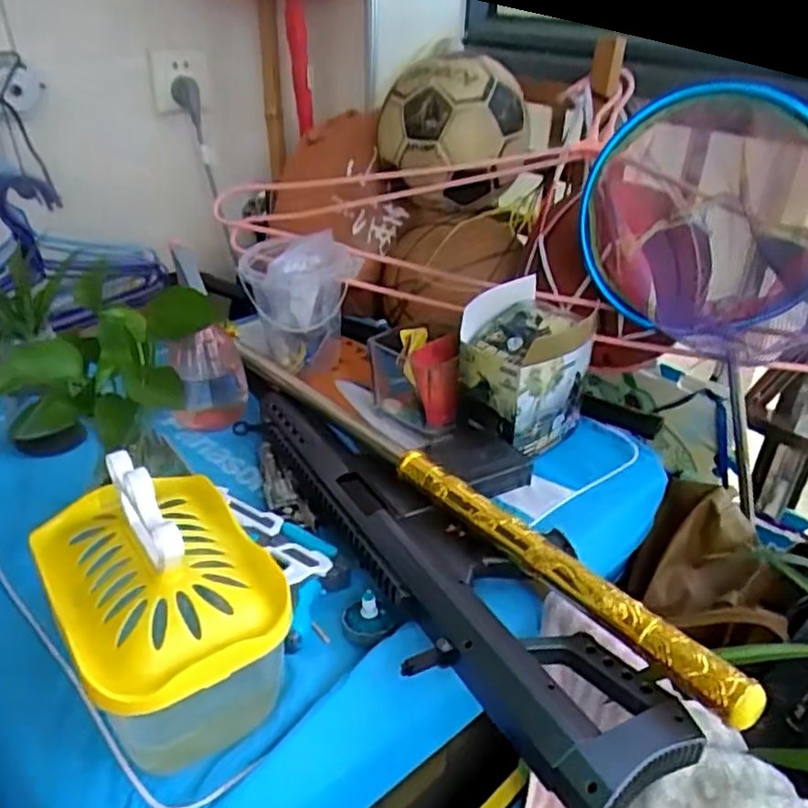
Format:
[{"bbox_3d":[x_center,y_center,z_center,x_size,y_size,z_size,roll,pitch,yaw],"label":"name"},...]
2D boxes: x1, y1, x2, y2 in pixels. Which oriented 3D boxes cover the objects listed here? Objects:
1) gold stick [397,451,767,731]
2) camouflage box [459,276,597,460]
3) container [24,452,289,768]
[{"bbox_3d":[0.100,0.111,0.487,0.024,0.028,0.307,-22,39,-32],"label":"gold stick"},{"bbox_3d":[0.123,-0.027,0.710,0.128,0.152,0.108,-26,41,-36],"label":"camouflage box"},{"bbox_3d":[-0.152,0.124,0.441,0.121,0.152,0.201,-20,38,-30],"label":"container"}]

